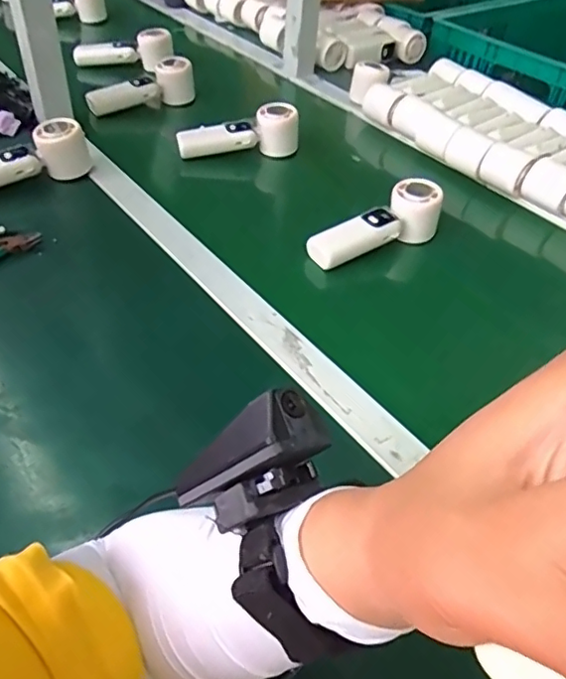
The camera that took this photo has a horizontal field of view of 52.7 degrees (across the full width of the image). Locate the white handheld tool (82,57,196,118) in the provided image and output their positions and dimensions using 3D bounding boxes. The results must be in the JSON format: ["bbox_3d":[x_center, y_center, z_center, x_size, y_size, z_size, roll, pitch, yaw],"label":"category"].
[{"bbox_3d":[-0.215,-0.389,0.877,0.179,0.072,0.048,-29,53,-30],"label":"white handheld tool"}]

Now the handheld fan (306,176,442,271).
[{"bbox_3d":[0.099,-0.126,0.645,0.163,0.078,0.044,-21,49,-24],"label":"handheld fan"}]

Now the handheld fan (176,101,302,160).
[{"bbox_3d":[-0.064,-0.286,0.799,0.169,0.066,0.050,-5,44,-10],"label":"handheld fan"}]

